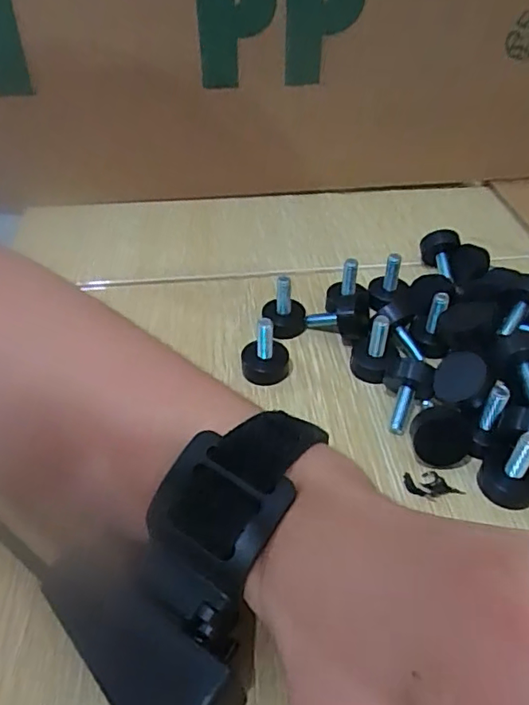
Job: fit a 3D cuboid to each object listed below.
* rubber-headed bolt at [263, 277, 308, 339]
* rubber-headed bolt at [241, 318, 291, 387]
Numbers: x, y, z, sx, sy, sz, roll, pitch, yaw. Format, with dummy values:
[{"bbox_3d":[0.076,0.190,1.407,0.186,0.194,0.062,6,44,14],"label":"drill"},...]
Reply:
[{"bbox_3d":[0.012,-0.027,0.300,0.023,0.034,0.025,1,43,2],"label":"rubber-headed bolt"},{"bbox_3d":[0.001,-0.002,0.276,0.024,0.032,0.019,-6,44,-6],"label":"rubber-headed bolt"}]

